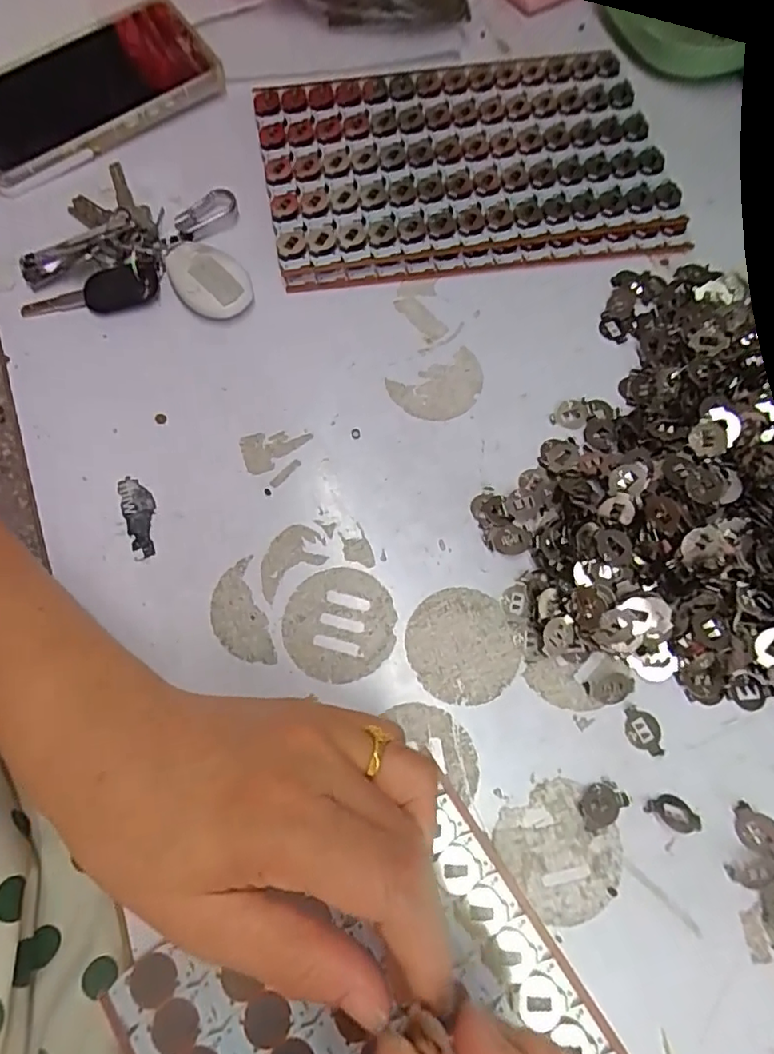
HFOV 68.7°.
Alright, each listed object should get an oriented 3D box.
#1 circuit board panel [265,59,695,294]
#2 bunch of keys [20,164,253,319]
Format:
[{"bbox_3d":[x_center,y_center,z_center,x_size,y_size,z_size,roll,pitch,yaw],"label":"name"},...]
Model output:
[{"bbox_3d":[0.049,-0.226,0.355,0.243,0.019,0.147,-7,72,-3],"label":"circuit board panel"},{"bbox_3d":[-0.143,-0.174,0.337,0.130,0.018,0.103,2,71,0],"label":"bunch of keys"}]

